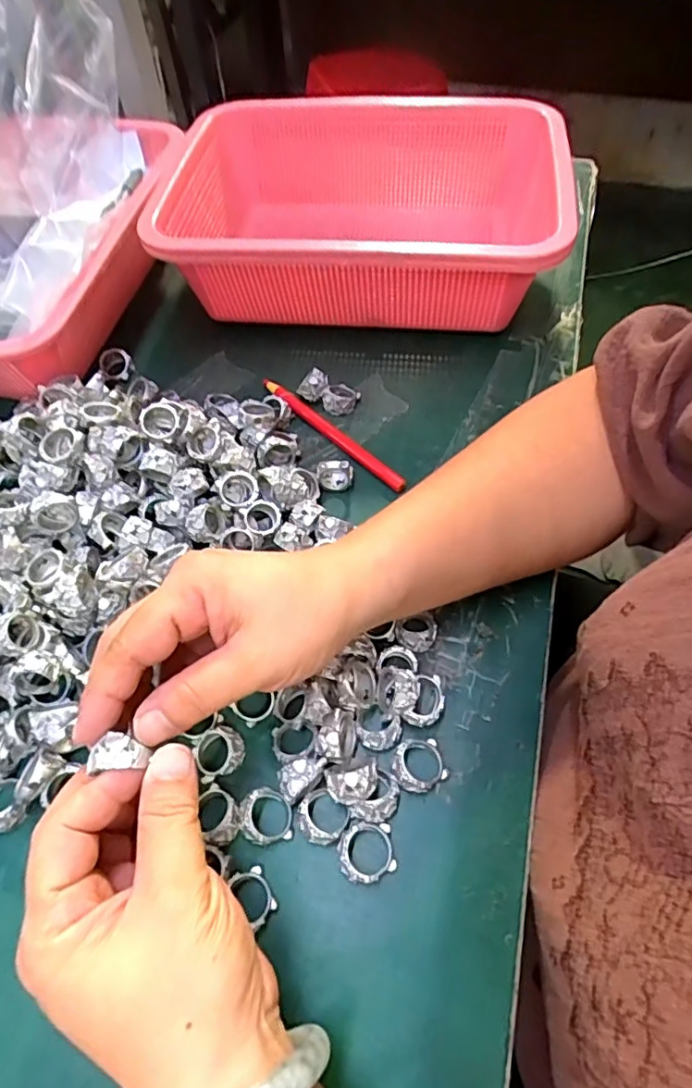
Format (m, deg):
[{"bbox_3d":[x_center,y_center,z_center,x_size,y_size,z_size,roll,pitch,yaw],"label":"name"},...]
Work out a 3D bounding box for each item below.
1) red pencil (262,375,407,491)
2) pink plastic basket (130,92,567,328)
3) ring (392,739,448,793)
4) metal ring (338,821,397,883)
[{"bbox_3d":[-0.012,-0.080,0.400,0.141,0.011,0.013,40,67,22],"label":"red pencil"},{"bbox_3d":[0.012,-0.266,0.462,0.285,0.097,0.227,7,59,5],"label":"pink plastic basket"},{"bbox_3d":[0.035,0.107,0.276,0.027,0.013,0.025,-1,58,1],"label":"ring"},{"bbox_3d":[0.009,0.139,0.257,0.025,0.014,0.024,-1,58,1],"label":"metal ring"}]

